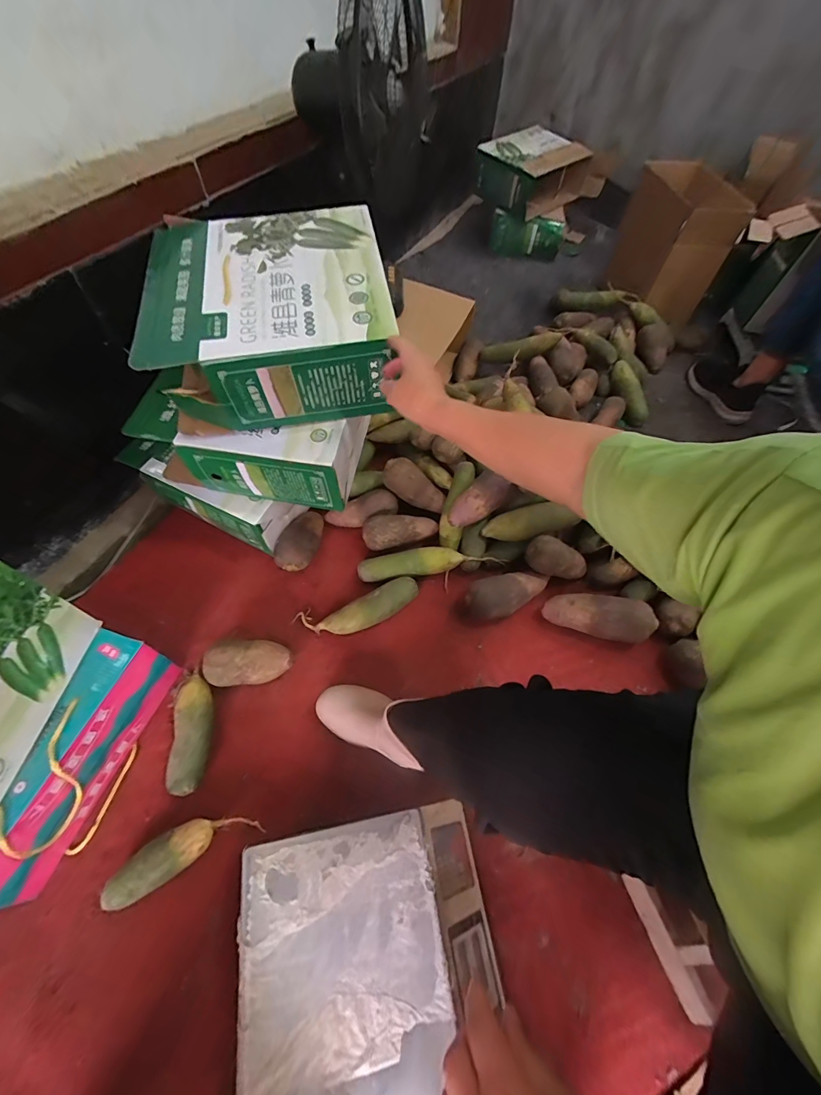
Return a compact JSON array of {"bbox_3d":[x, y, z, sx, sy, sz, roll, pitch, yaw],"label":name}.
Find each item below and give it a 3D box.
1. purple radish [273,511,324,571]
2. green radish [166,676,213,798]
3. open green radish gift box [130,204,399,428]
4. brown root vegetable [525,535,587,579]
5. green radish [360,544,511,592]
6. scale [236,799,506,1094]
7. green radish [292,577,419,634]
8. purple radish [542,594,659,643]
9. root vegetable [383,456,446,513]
[{"bbox_3d":[-0.229,-0.018,0.852,0.076,0.061,0.143,11,58,3],"label":"purple radish"},{"bbox_3d":[-0.348,0.298,0.658,0.055,0.052,0.172,-8,59,-9],"label":"green radish"},{"bbox_3d":[-0.221,-0.381,0.670,0.357,0.156,0.349,-8,59,-9],"label":"open green radish gift box"},{"bbox_3d":[0.296,0.026,0.813,0.143,0.057,0.059,18,55,-23],"label":"brown root vegetable"},{"bbox_3d":[0.043,0.041,0.836,0.294,0.065,0.061,1,58,-4],"label":"green radish"},{"bbox_3d":[-0.039,0.523,0.487,0.299,0.085,0.329,-7,59,-8],"label":"scale"},{"bbox_3d":[-0.095,0.122,0.779,0.235,0.048,0.075,-14,60,-12],"label":"green radish"},{"bbox_3d":[0.352,0.127,0.768,0.192,0.066,0.066,6,57,19],"label":"purple radish"},{"bbox_3d":[0.010,-0.132,0.894,0.154,0.054,0.057,34,57,-19],"label":"root vegetable"}]

